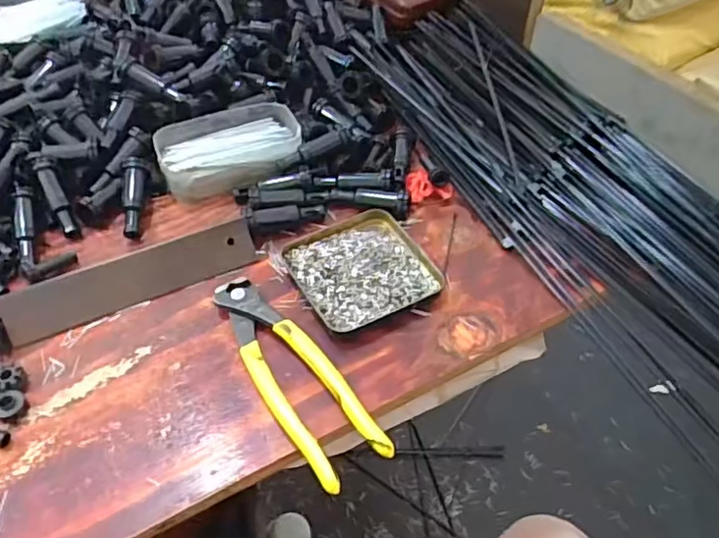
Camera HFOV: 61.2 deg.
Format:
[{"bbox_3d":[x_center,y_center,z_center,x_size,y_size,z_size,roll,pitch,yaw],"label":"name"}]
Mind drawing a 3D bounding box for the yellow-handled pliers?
[{"bbox_3d":[-0.045,0.065,0.393,0.046,0.014,0.164,-27,56,-23],"label":"yellow-handled pliers"}]

